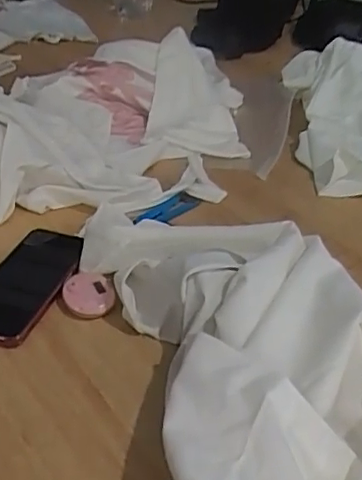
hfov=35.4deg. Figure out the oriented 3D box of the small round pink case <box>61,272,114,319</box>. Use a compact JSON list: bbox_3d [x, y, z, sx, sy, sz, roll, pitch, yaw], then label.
[{"bbox_3d":[-0.094,0.056,0.581,0.052,0.017,0.051,-5,38,-9],"label":"small round pink case"}]

